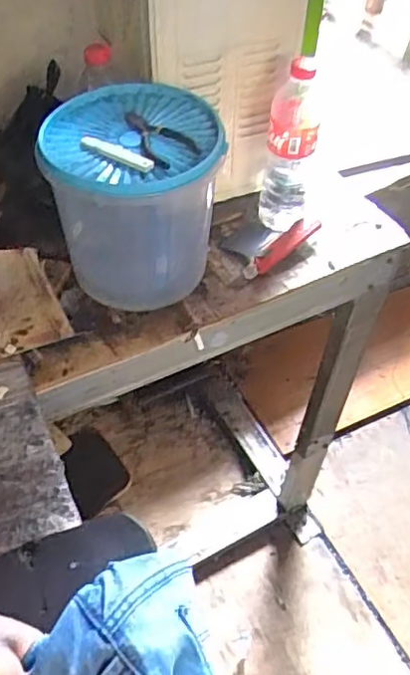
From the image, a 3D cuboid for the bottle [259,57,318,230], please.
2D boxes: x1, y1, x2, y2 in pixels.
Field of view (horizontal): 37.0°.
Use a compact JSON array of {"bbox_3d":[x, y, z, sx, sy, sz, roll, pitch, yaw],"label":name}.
[{"bbox_3d":[0.104,-0.239,0.767,0.061,0.201,0.070,6,49,4],"label":"bottle"}]

